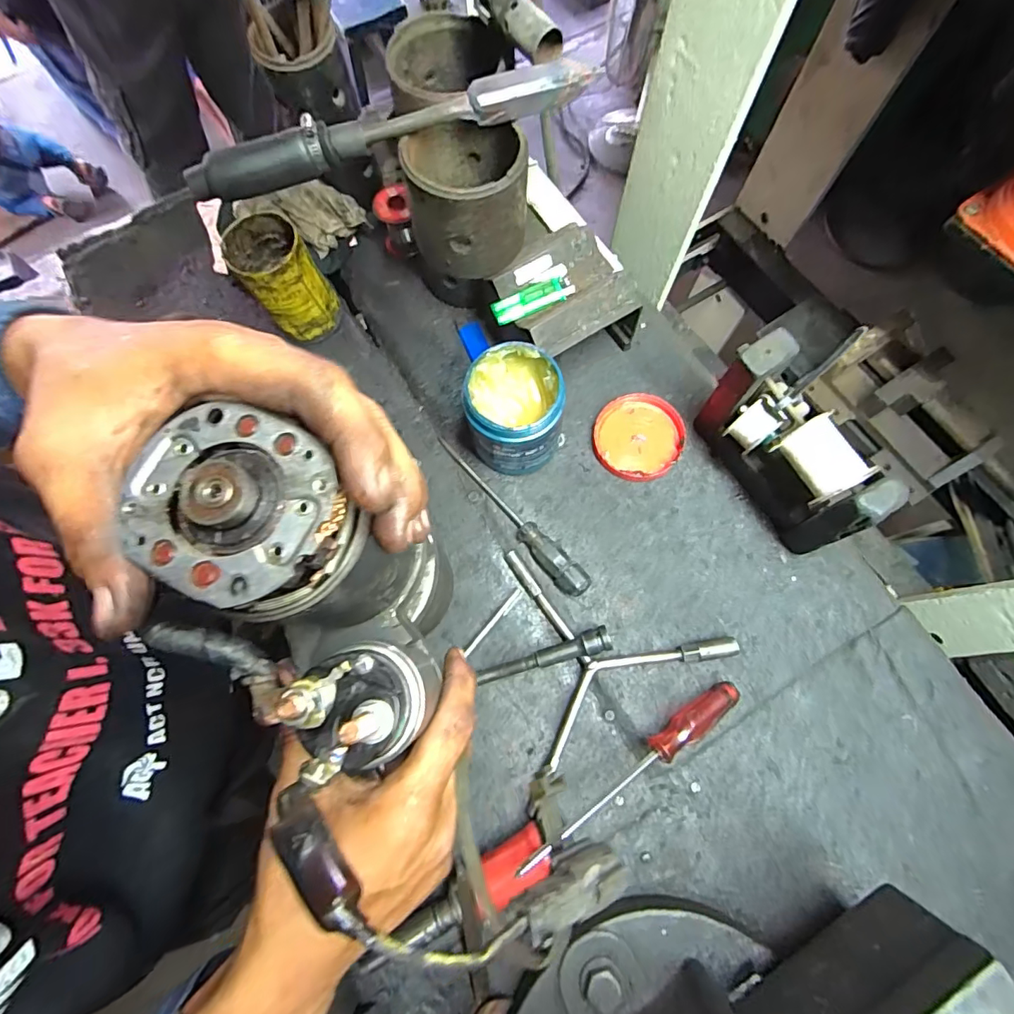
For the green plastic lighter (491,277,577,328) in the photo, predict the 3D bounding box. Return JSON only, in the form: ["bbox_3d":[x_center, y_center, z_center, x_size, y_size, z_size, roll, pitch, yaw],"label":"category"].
[{"bbox_3d":[0.024,-0.198,0.480,0.079,0.013,0.024,-21,74,-6],"label":"green plastic lighter"}]

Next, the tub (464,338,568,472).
[{"bbox_3d":[0.006,-0.087,0.479,0.085,0.104,0.083,0,73,0],"label":"tub"}]

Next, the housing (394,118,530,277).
[{"bbox_3d":[-0.029,-0.235,0.376,0.086,0.075,0.089,-9,73,-2],"label":"housing"}]

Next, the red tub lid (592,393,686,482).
[{"bbox_3d":[0.135,-0.072,0.520,0.087,0.015,0.096,42,78,12],"label":"red tub lid"}]

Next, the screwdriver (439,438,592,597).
[{"bbox_3d":[0.001,0.007,0.490,0.026,0.026,0.205,-42,77,-11],"label":"screwdriver"}]

